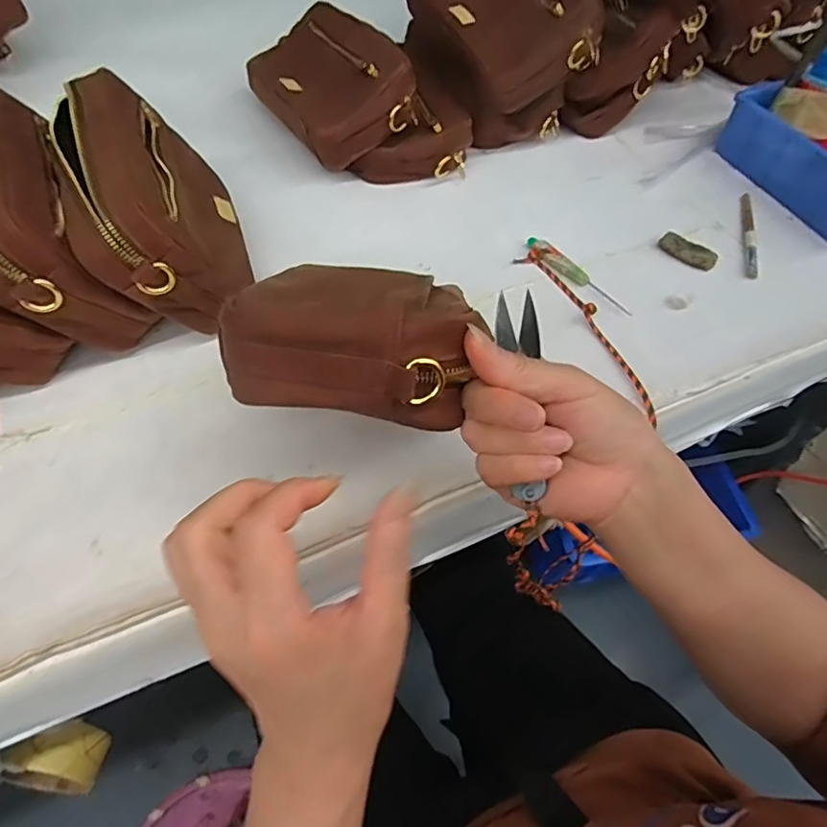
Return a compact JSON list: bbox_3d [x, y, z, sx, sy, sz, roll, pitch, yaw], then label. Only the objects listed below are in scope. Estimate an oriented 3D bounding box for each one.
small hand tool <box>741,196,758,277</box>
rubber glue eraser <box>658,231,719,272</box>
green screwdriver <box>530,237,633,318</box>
[{"bbox_3d":[0.325,-0.175,0.537,0.014,0.009,0.129,16,56,8],"label":"small hand tool"},{"bbox_3d":[0.251,-0.149,0.509,0.052,0.013,0.018,40,62,22],"label":"rubber glue eraser"},{"bbox_3d":[0.142,-0.123,0.486,0.016,0.011,0.115,-29,62,-21],"label":"green screwdriver"}]

